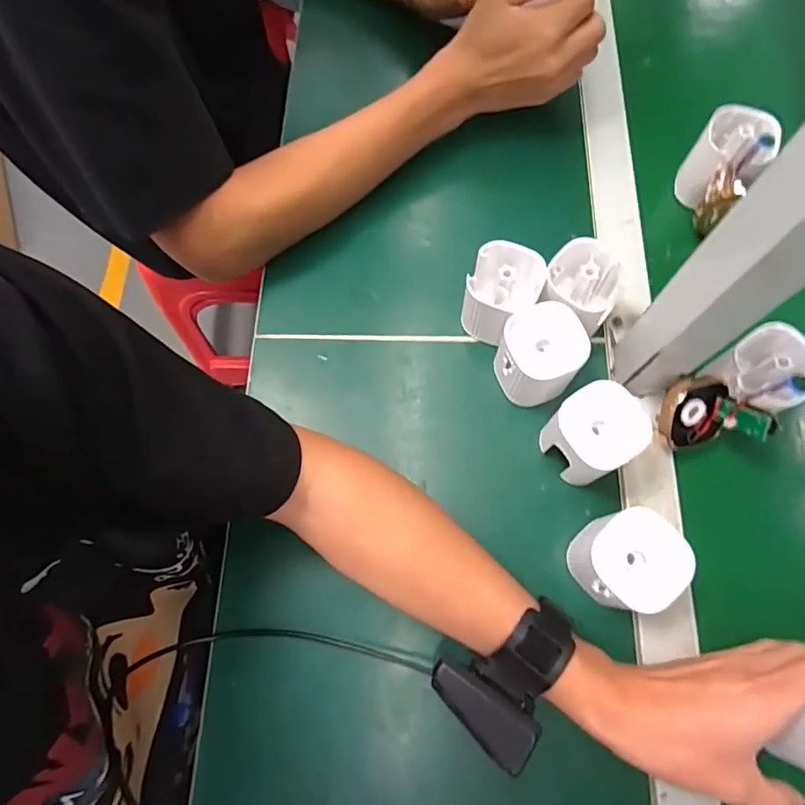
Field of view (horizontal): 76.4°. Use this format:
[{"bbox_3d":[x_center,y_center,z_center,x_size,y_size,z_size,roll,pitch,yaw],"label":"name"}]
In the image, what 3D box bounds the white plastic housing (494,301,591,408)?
[{"bbox_3d":[0.101,-0.034,0.383,0.057,0.060,0.055,0,66,0],"label":"white plastic housing"}]

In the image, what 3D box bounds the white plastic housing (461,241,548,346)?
[{"bbox_3d":[0.077,-0.082,0.402,0.054,0.066,0.051,0,66,0],"label":"white plastic housing"}]

